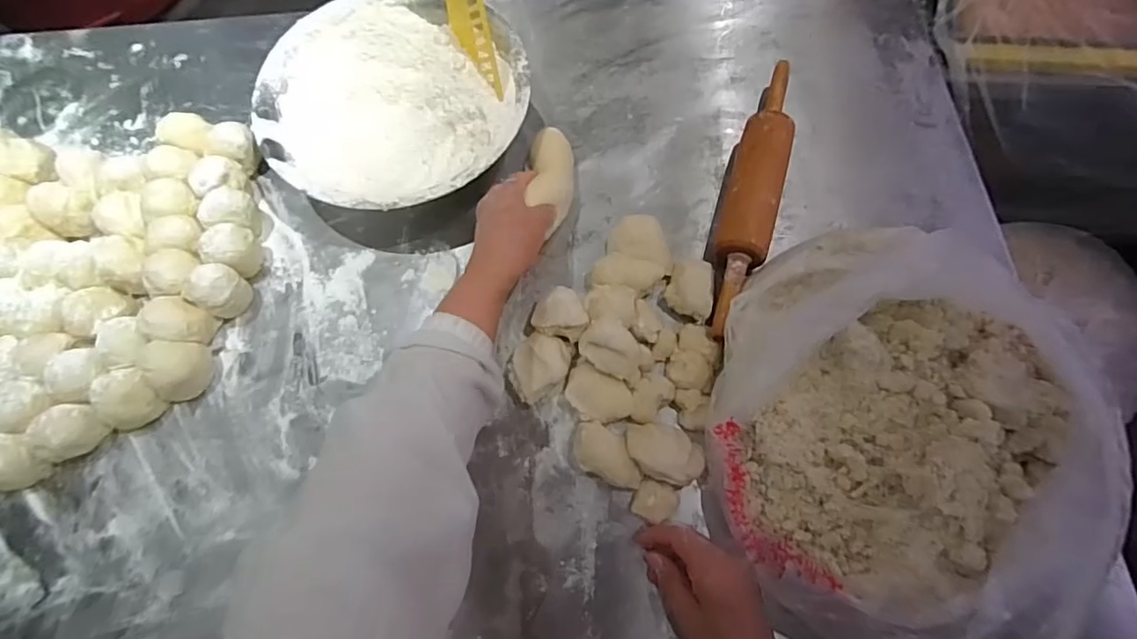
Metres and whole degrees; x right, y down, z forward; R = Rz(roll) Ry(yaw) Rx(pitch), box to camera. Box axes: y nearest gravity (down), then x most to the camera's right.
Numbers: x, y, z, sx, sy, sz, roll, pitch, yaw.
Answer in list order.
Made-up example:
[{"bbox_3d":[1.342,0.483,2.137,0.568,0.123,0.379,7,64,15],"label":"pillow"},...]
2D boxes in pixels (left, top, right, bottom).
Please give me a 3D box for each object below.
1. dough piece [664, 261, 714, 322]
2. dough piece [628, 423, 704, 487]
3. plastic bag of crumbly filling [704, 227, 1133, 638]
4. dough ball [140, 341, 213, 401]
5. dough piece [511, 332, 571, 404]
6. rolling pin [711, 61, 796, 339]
[{"bbox_3d":[0.118,-0.029,0.537,0.041,0.027,0.059,5,70,4],"label":"dough piece"},{"bbox_3d":[0.086,0.118,0.486,0.070,0.027,0.045,18,71,9],"label":"dough piece"},{"bbox_3d":[0.276,0.071,0.463,0.282,0.101,0.394,25,72,11],"label":"plastic bag of crumbly filling"},{"bbox_3d":[-0.375,0.051,0.532,0.046,0.048,0.048,-1,69,2],"label":"dough ball"},{"bbox_3d":[-0.029,0.047,0.530,0.048,0.030,0.061,39,76,15],"label":"dough piece"},{"bbox_3d":[0.194,-0.137,0.572,0.051,0.043,0.325,16,71,8],"label":"rolling pin"}]

